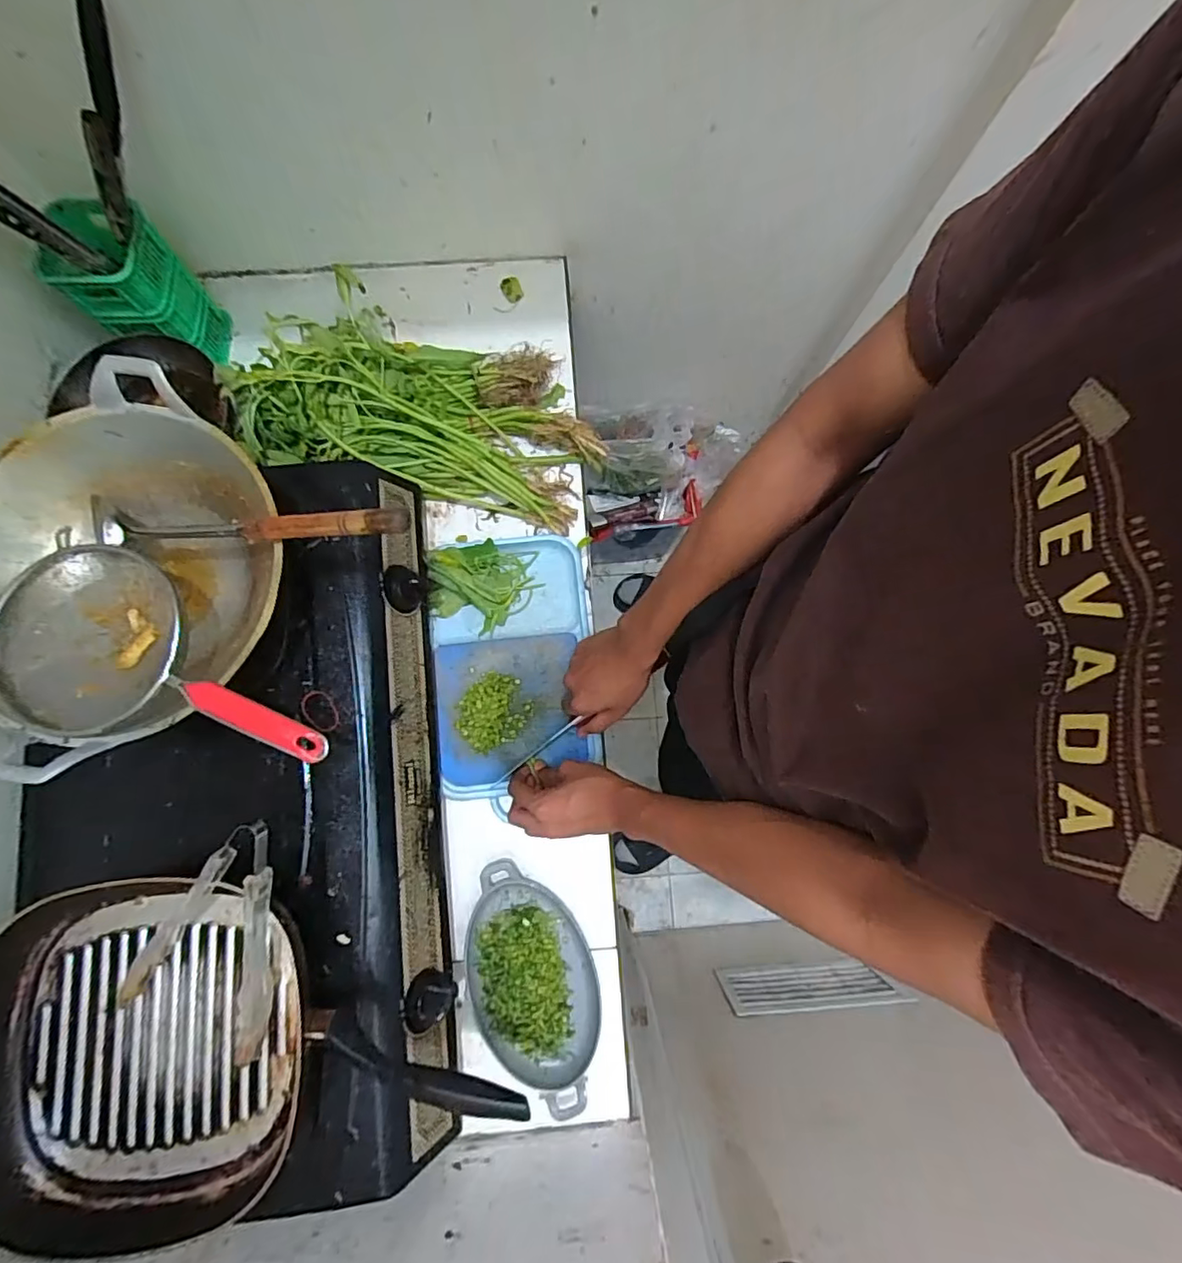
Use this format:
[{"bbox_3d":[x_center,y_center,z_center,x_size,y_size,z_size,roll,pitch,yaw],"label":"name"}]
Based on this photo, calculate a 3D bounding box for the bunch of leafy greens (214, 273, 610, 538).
[{"bbox_3d":[-0.200,-0.281,0.698,0.406,0.089,0.230,10,79,-17],"label":"bunch of leafy greens"}]

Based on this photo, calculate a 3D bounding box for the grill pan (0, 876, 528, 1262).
[{"bbox_3d":[-0.292,0.332,0.472,0.430,0.095,0.244,-6,80,-2],"label":"grill pan"}]

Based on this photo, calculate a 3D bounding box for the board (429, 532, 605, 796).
[{"bbox_3d":[-0.093,0.032,0.678,0.183,0.035,0.295,-6,80,-2],"label":"board"}]

